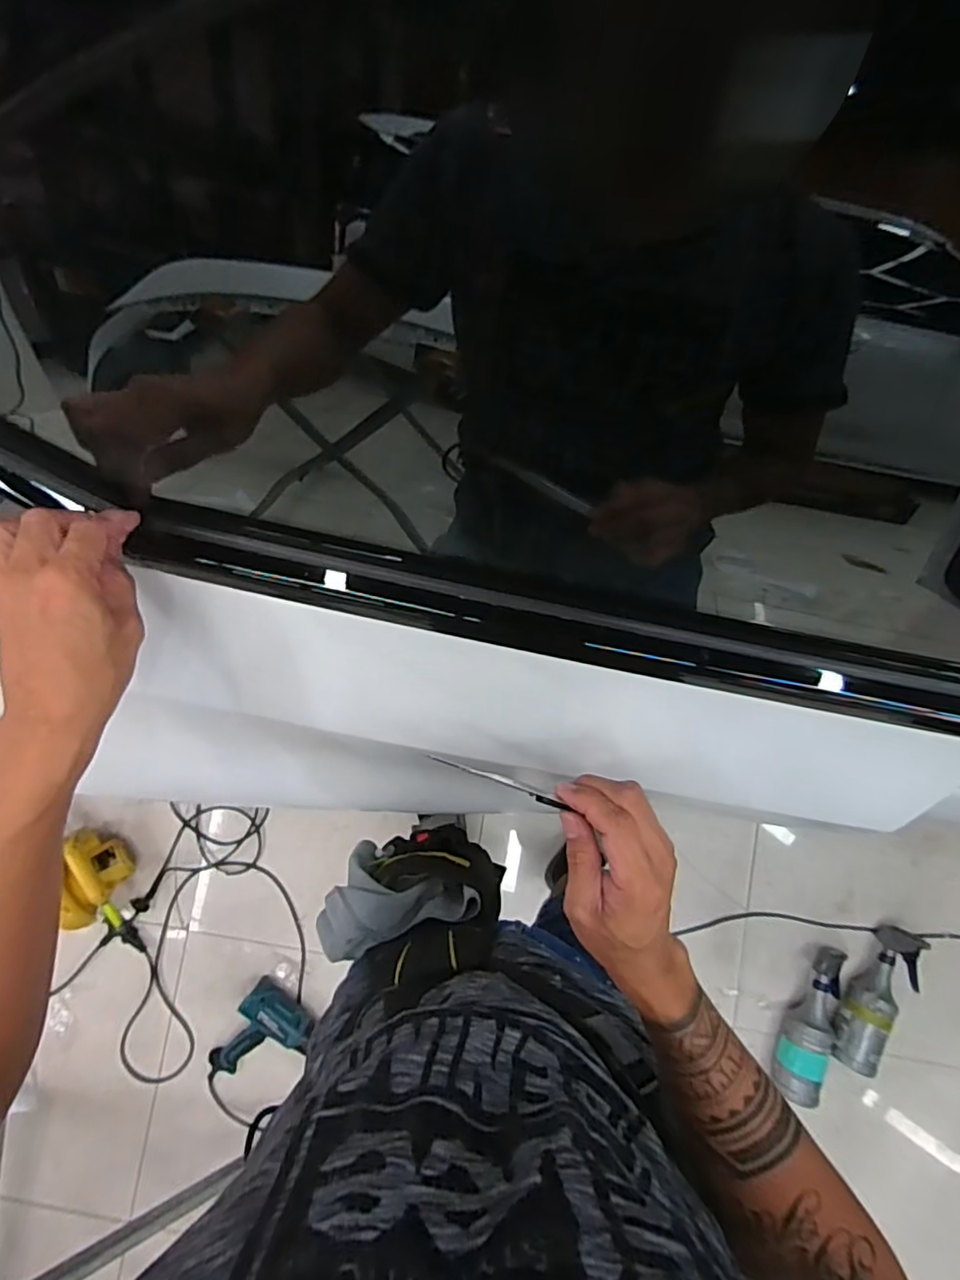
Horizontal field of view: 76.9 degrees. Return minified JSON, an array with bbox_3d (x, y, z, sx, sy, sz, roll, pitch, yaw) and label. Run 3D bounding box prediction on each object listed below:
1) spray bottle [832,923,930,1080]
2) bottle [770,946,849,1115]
[{"bbox_3d":[0.857,0.770,1.308,0.092,0.077,0.309,31,86,3],"label":"spray bottle"},{"bbox_3d":[0.716,0.827,1.302,0.093,0.077,0.309,23,86,2],"label":"bottle"}]

